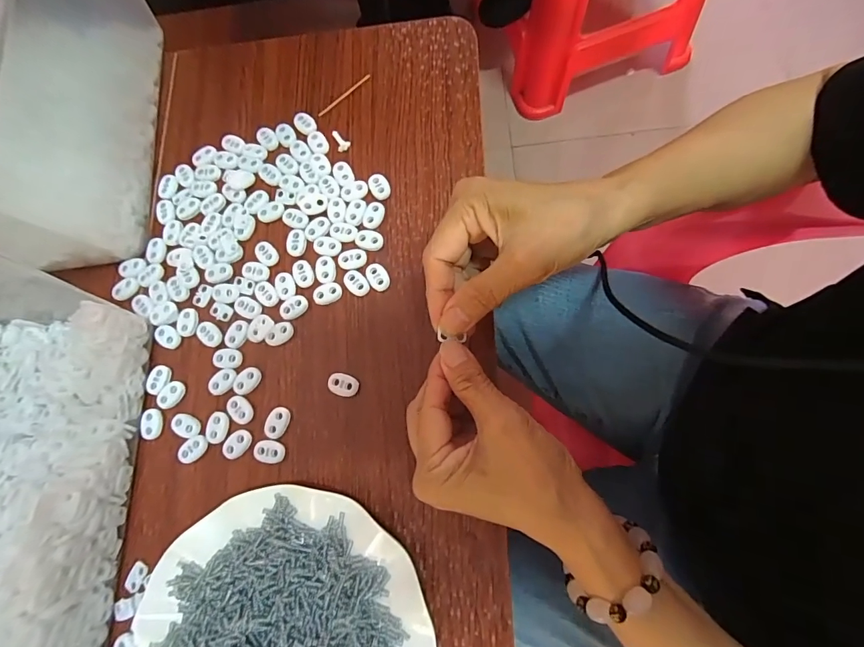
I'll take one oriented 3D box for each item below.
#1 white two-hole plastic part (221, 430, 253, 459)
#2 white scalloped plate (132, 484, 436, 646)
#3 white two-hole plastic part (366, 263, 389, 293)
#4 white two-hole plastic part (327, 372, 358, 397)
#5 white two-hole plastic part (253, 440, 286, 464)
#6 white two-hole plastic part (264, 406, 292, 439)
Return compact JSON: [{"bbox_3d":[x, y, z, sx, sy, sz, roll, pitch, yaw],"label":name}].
[{"bbox_3d":[-0.142,0.087,0.301,0.022,0.004,0.015,-44,76,-5],"label":"white two-hole plastic part"},{"bbox_3d":[-0.090,0.197,0.254,0.175,0.028,0.177,-1,77,6],"label":"white scalloped plate"},{"bbox_3d":[-0.042,-0.036,0.319,0.014,0.004,0.025,-31,75,-2],"label":"white two-hole plastic part"},{"bbox_3d":[-0.065,0.045,0.305,0.022,0.005,0.016,13,78,9],"label":"white two-hole plastic part"},{"bbox_3d":[-0.117,0.092,0.298,0.022,0.004,0.015,3,77,7],"label":"white two-hole plastic part"},{"bbox_3d":[-0.113,0.072,0.303,0.017,0.004,0.022,21,80,11],"label":"white two-hole plastic part"}]

